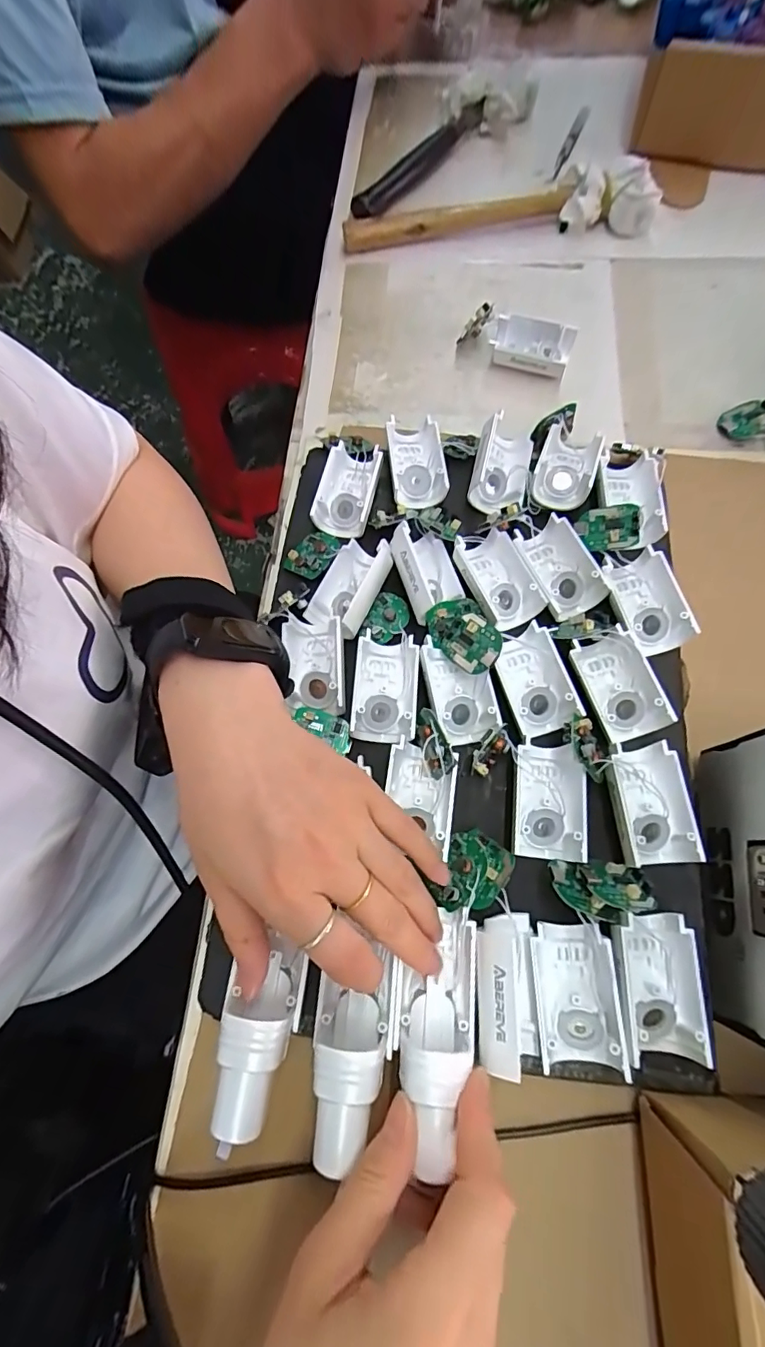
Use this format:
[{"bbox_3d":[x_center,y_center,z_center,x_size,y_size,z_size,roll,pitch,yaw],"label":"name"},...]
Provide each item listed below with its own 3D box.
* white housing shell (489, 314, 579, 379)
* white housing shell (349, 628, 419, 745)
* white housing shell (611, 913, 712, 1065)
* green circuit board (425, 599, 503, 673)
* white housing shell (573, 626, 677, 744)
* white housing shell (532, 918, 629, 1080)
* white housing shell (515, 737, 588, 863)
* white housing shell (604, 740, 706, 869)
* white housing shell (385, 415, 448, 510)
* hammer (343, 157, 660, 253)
[{"bbox_3d":[0.111,-0.241,0.378,0.057,0.022,0.036,13,73,7],"label":"white housing shell"},{"bbox_3d":[0.002,0.007,0.277,0.034,0.017,0.058,5,72,5],"label":"white housing shell"},{"bbox_3d":[0.123,0.140,0.230,0.036,0.022,0.057,2,72,4],"label":"white housing shell"},{"bbox_3d":[0.046,-0.020,0.282,0.031,0.012,0.048,-41,58,18],"label":"green circuit board"},{"bbox_3d":[0.126,0.006,0.271,0.035,0.020,0.055,-20,72,-3],"label":"white housing shell"},{"bbox_3d":[0.086,0.146,0.228,0.033,0.025,0.057,-1,71,3],"label":"white housing shell"},{"bbox_3d":[0.084,0.064,0.257,0.034,0.018,0.056,2,72,4],"label":"white housing shell"},{"bbox_3d":[0.133,0.066,0.254,0.037,0.019,0.058,-7,71,1],"label":"white housing shell"},{"bbox_3d":[0.022,-0.136,0.332,0.034,0.024,0.056,-6,71,1],"label":"white housing shell"},{"bbox_3d":[0.094,-0.387,0.418,0.250,0.034,0.046,-4,72,0],"label":"hammer"}]

